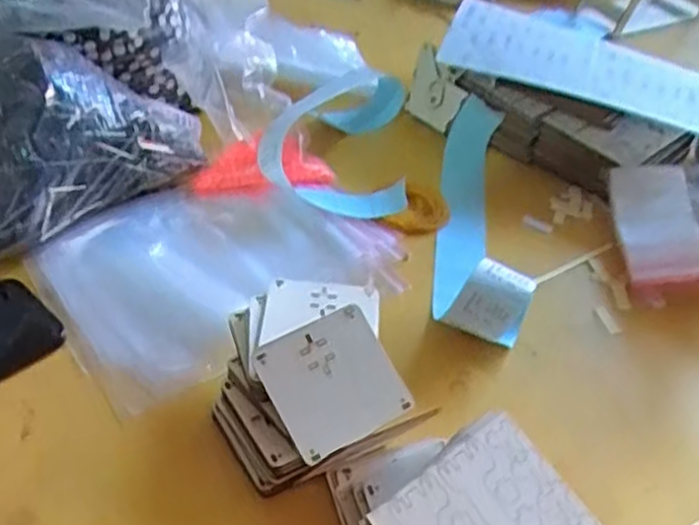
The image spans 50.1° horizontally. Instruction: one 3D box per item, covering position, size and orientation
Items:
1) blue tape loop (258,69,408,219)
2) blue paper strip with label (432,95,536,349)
[{"bbox_3d":[-0.012,-0.119,0.680,0.127,0.049,0.186,5,41,-2],"label":"blue tape loop"},{"bbox_3d":[0.104,-0.046,0.623,0.061,0.056,0.278,6,41,-1],"label":"blue paper strip with label"}]

